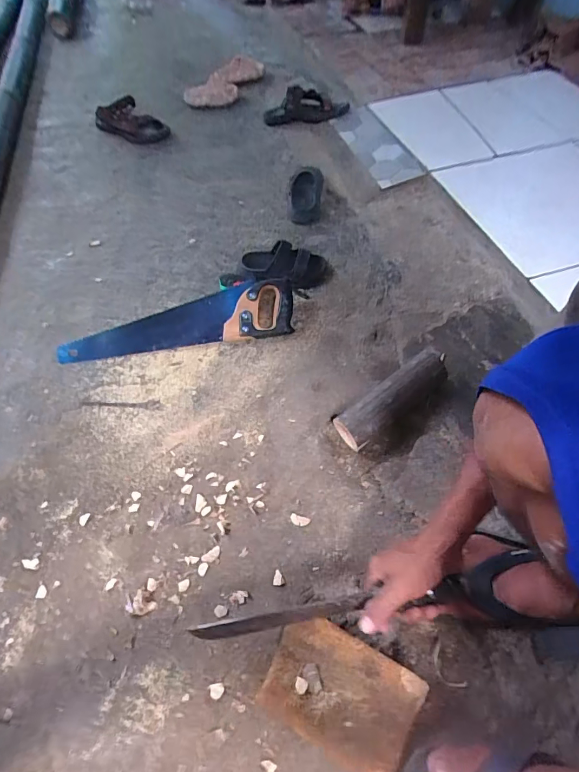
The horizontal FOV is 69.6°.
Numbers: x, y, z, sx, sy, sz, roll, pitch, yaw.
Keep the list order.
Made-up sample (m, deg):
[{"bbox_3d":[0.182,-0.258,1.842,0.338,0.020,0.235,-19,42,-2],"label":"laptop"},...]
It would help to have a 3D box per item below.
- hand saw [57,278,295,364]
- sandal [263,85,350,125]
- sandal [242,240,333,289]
[{"bbox_3d":[-0.220,-0.135,0.828,0.451,0.030,0.123,-8,78,0],"label":"hand saw"},{"bbox_3d":[0.048,-0.835,1.234,0.250,0.091,0.080,-3,55,-1],"label":"sandal"},{"bbox_3d":[-0.006,-0.269,0.906,0.189,0.066,0.103,2,55,2],"label":"sandal"}]

